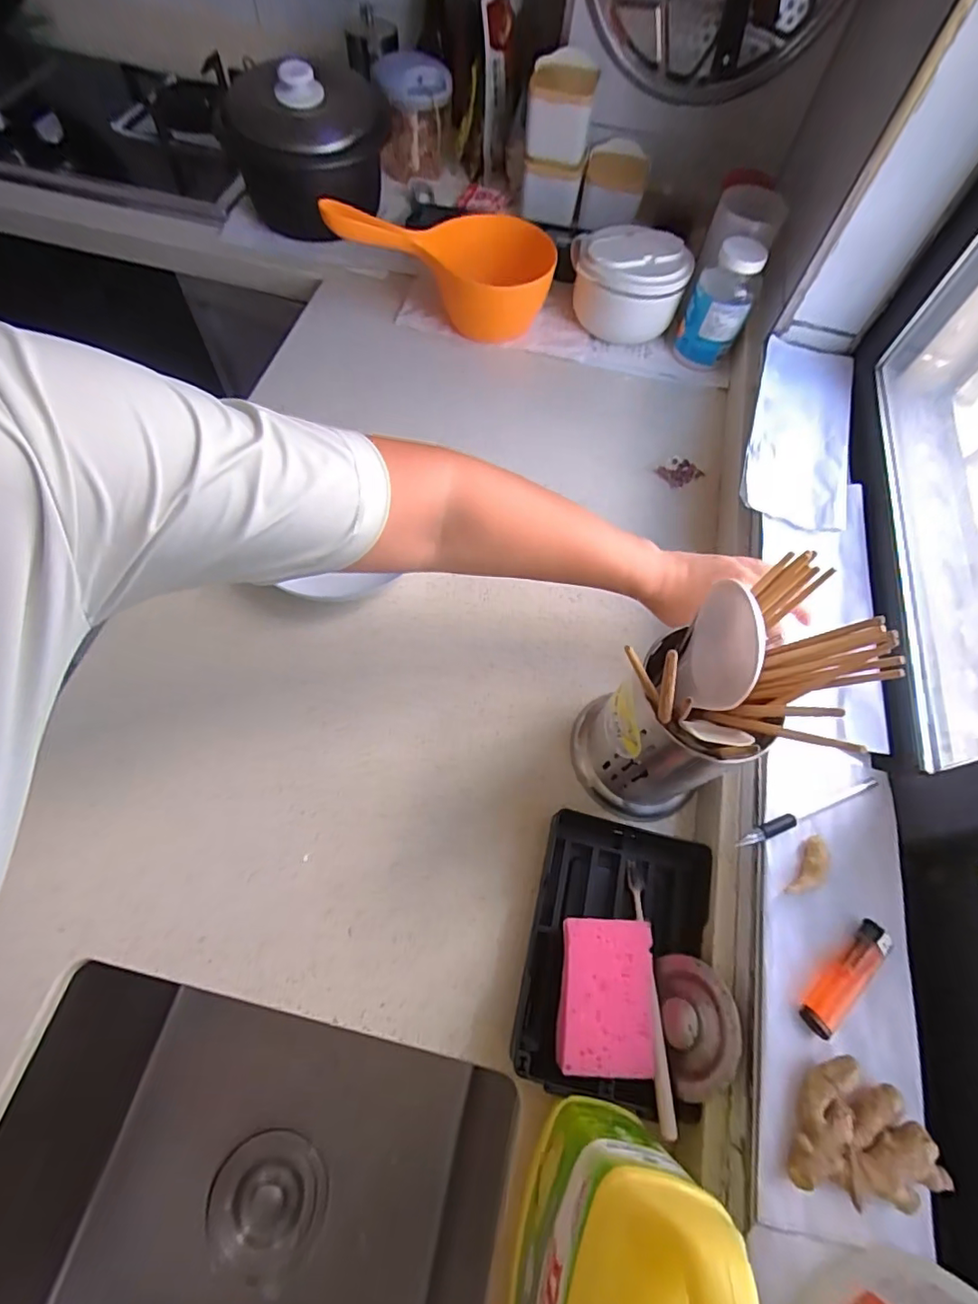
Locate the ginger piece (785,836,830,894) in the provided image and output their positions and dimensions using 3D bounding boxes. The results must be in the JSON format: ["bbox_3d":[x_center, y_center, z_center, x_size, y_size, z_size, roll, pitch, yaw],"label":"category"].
[{"bbox_3d":[0.232,0.157,0.393,0.018,0.009,0.047,34,67,13],"label":"ginger piece"}]

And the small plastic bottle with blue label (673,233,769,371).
[{"bbox_3d":[0.292,-0.441,0.703,0.075,0.133,0.057,19,64,5],"label":"small plastic bottle with blue label"}]

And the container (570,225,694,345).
[{"bbox_3d":[0.184,-0.504,0.742,0.153,0.101,0.132,12,64,2],"label":"container"}]

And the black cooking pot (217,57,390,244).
[{"bbox_3d":[-0.258,-0.704,0.776,0.222,0.181,0.170,6,64,-1],"label":"black cooking pot"}]

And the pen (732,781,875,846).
[{"bbox_3d":[0.243,0.120,0.411,0.133,0.008,0.010,-18,66,-12],"label":"pen"}]

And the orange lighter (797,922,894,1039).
[{"bbox_3d":[0.241,0.219,0.368,0.085,0.008,0.022,-36,71,-19],"label":"orange lighter"}]

